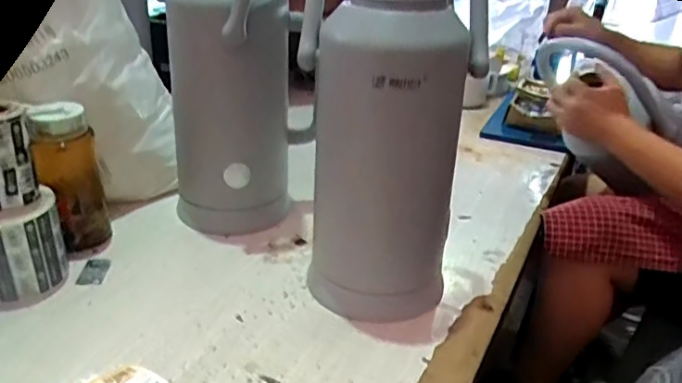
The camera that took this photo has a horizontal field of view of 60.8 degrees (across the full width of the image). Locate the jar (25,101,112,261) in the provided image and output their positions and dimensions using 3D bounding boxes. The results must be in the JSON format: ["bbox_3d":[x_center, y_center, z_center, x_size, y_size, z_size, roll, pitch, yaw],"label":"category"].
[{"bbox_3d":[-0.352,-0.016,0.761,0.067,0.195,0.069,-1,27,-9],"label":"jar"}]

